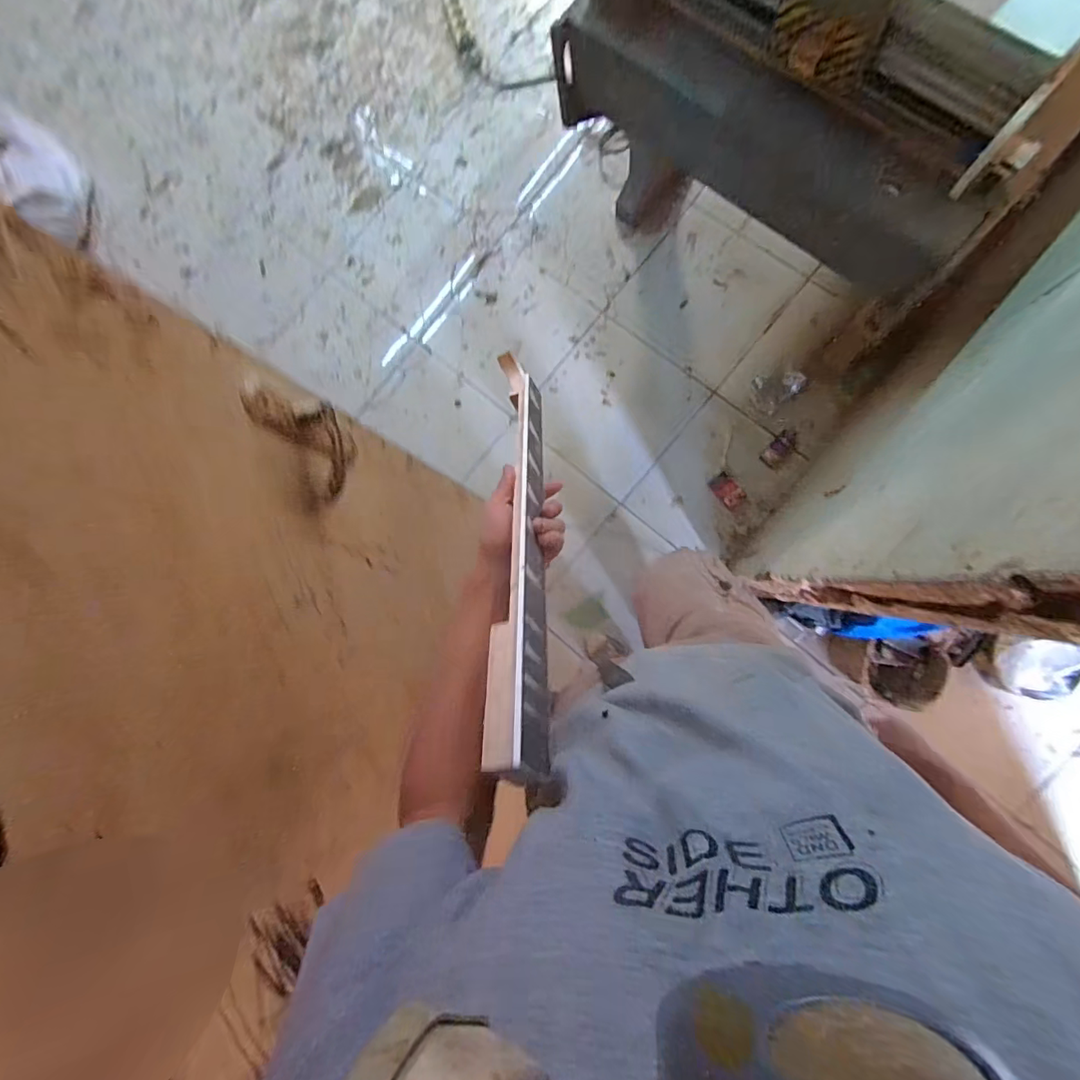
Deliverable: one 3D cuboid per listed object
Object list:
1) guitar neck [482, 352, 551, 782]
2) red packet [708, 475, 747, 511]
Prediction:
[{"bbox_3d":[-0.017,-0.025,0.555,0.047,0.042,0.522,-4,51,5],"label":"guitar neck"},{"bbox_3d":[0.507,-0.133,1.380,0.061,0.016,0.090,-38,81,4],"label":"red packet"}]

